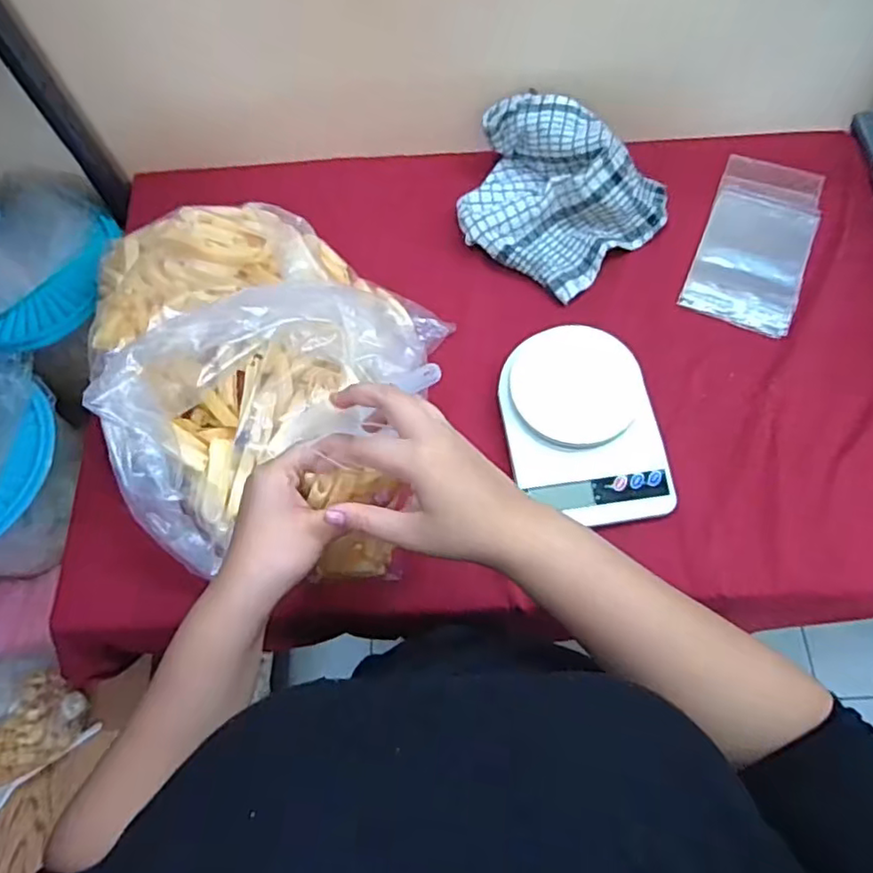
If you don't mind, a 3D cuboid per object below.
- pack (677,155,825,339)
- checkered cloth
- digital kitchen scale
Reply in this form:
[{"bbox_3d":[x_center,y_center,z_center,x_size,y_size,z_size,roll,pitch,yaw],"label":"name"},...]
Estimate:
[{"bbox_3d":[0.323,-0.199,0.628,0.101,0.010,0.213,22,70,11],"label":"pack"},{"bbox_3d":[0.119,-0.239,0.619,0.185,0.073,0.158,32,72,14],"label":"checkered cloth"},{"bbox_3d":[0.124,-0.012,0.545,0.123,0.032,0.176,-10,68,-2],"label":"digital kitchen scale"}]

